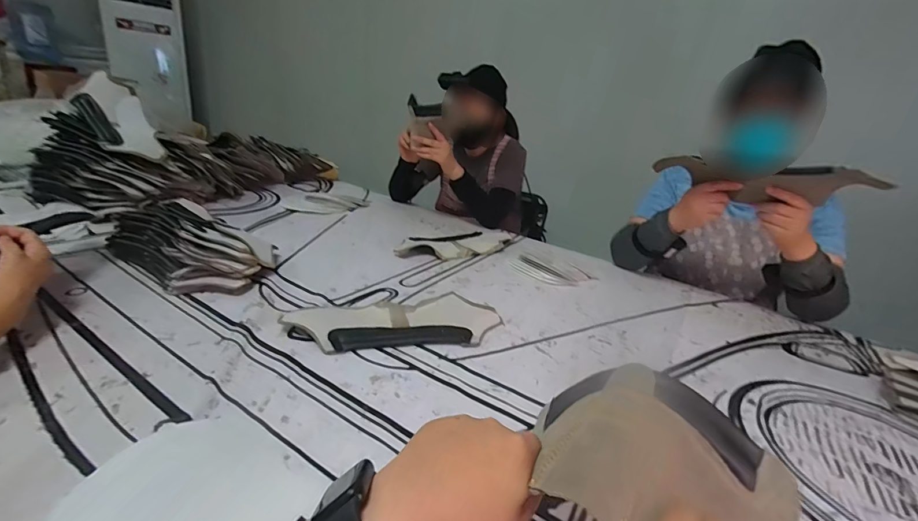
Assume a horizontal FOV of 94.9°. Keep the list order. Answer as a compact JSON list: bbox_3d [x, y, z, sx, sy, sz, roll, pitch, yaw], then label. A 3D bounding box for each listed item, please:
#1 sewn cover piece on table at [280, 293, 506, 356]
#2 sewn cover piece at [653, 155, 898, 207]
[{"bbox_3d":[-0.099,0.101,0.722,0.356,0.028,0.134,0,23,-17],"label":"sewn cover piece on table"},{"bbox_3d":[0.545,-0.150,0.776,0.342,0.083,0.075,23,27,34],"label":"sewn cover piece"}]

